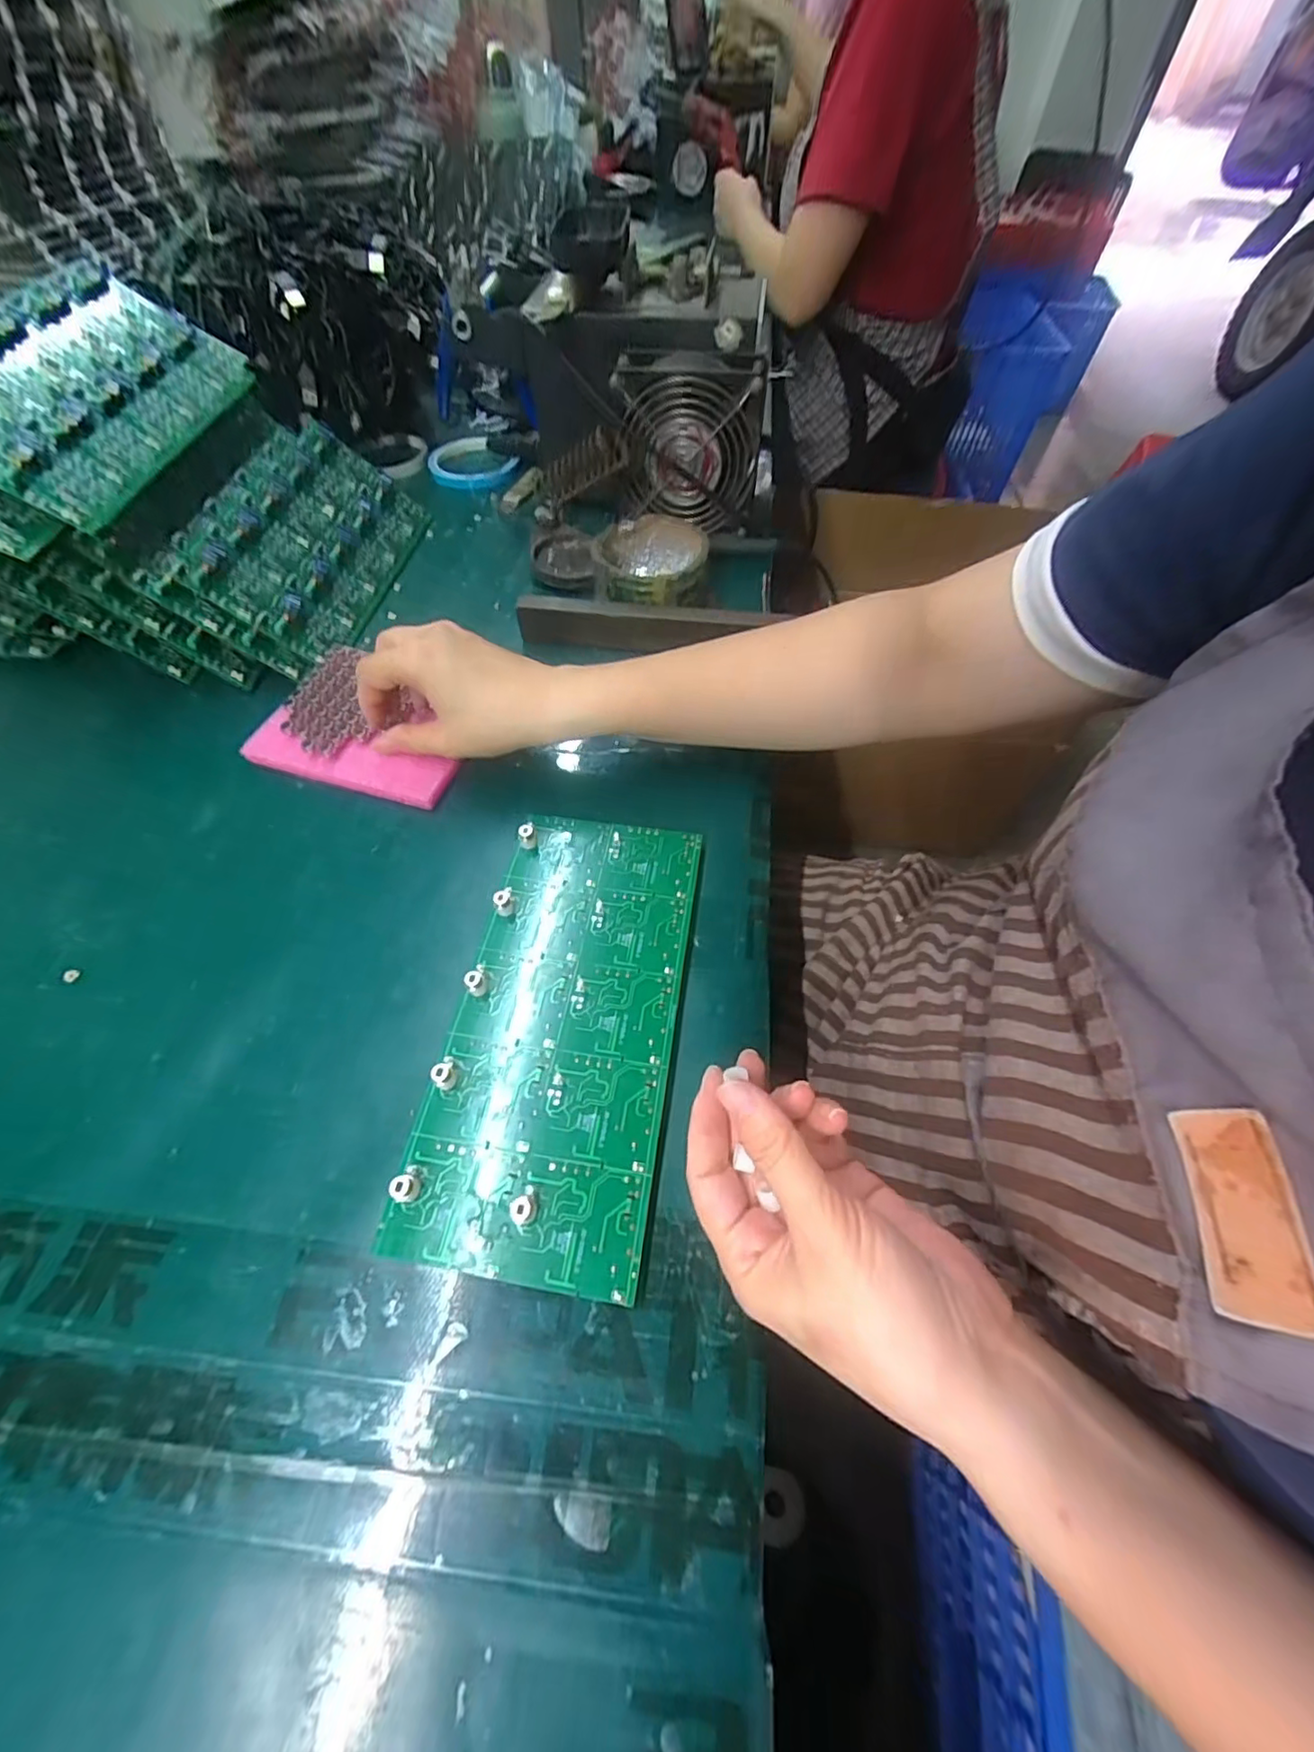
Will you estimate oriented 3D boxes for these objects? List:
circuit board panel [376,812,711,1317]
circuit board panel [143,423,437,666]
[{"bbox_3d":[-0.043,0.063,0.289,0.104,0.016,0.224,8,59,5],"label":"circuit board panel"},{"bbox_3d":[-0.270,-0.268,0.460,0.119,0.016,0.215,29,56,-34],"label":"circuit board panel"}]

